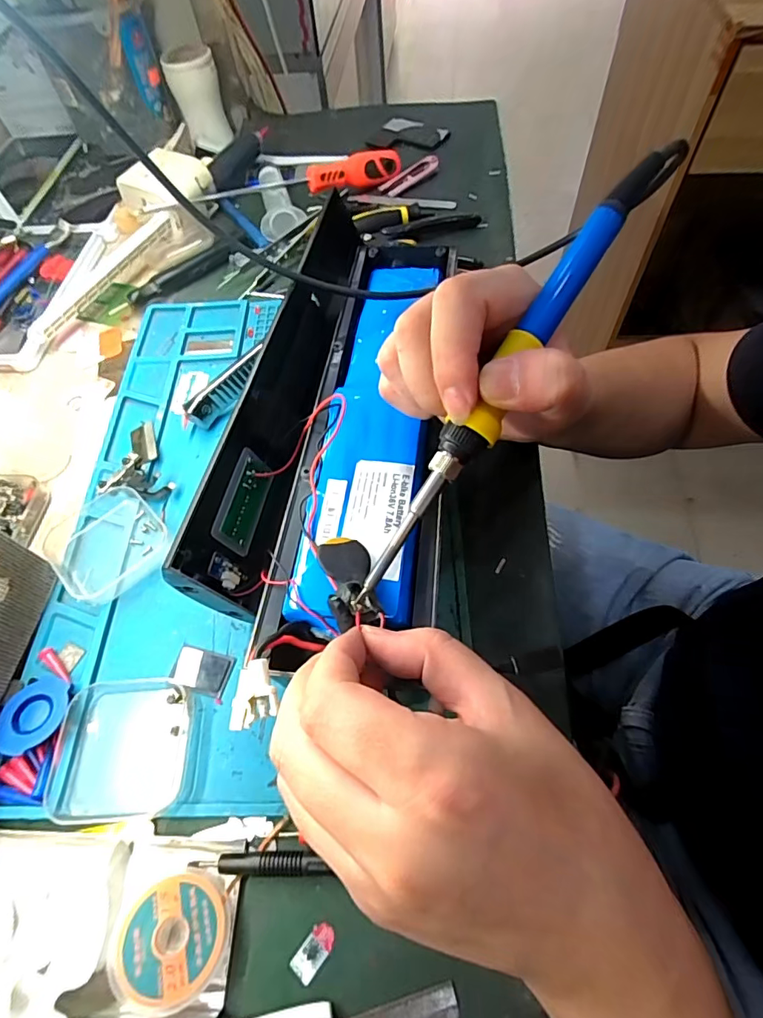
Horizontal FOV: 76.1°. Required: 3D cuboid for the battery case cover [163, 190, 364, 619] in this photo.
[{"bbox_3d":[-0.053,-0.082,0.315,0.050,0.075,0.302,6,61,8],"label":"battery case cover"}]

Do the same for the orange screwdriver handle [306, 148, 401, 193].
[{"bbox_3d":[-0.026,-0.336,0.489,0.096,0.031,0.019,-24,61,-9],"label":"orange screwdriver handle"}]

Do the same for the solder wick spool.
[{"bbox_3d":[-0.088,0.178,0.202,0.044,0.013,0.041,-2,60,3],"label":"solder wick spool"}]

